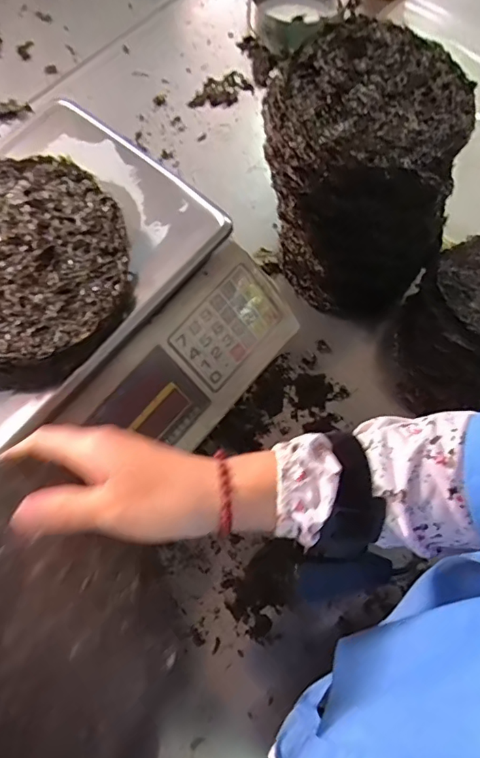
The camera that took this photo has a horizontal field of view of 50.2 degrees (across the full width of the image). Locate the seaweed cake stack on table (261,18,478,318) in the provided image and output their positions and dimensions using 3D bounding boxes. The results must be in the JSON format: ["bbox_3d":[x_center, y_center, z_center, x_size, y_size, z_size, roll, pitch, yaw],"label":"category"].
[{"bbox_3d":[0.142,-0.224,0.652,0.183,0.312,0.210,-34,75,-12],"label":"seaweed cake stack on table"}]

